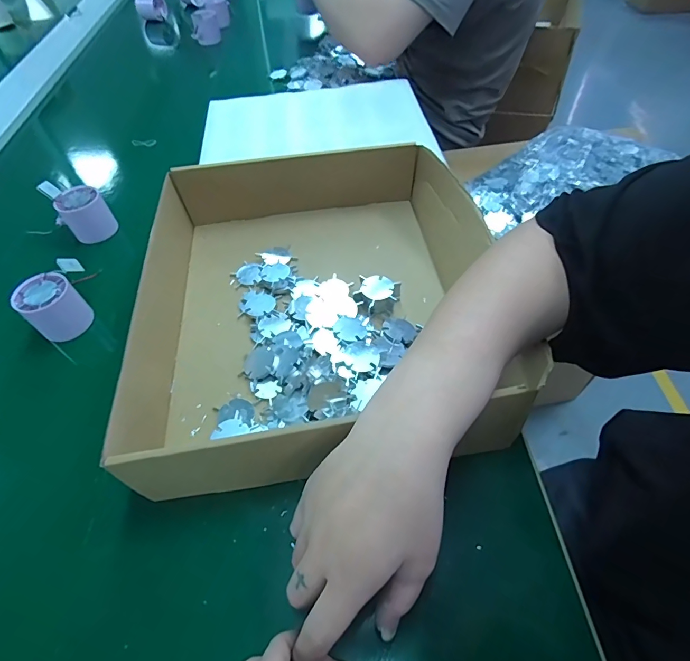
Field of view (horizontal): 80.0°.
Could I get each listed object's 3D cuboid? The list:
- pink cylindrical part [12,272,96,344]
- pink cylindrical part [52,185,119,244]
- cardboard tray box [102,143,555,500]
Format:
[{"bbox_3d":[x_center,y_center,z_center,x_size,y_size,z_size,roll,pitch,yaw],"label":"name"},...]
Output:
[{"bbox_3d":[-0.308,-0.025,0.437,0.048,0.051,0.053,34,63,26],"label":"pink cylindrical part"},{"bbox_3d":[-0.337,-0.150,0.533,0.044,0.055,0.055,34,63,26],"label":"pink cylindrical part"},{"bbox_3d":[-0.019,-0.047,0.406,0.324,0.082,0.347,-10,53,-3],"label":"cardboard tray box"}]

